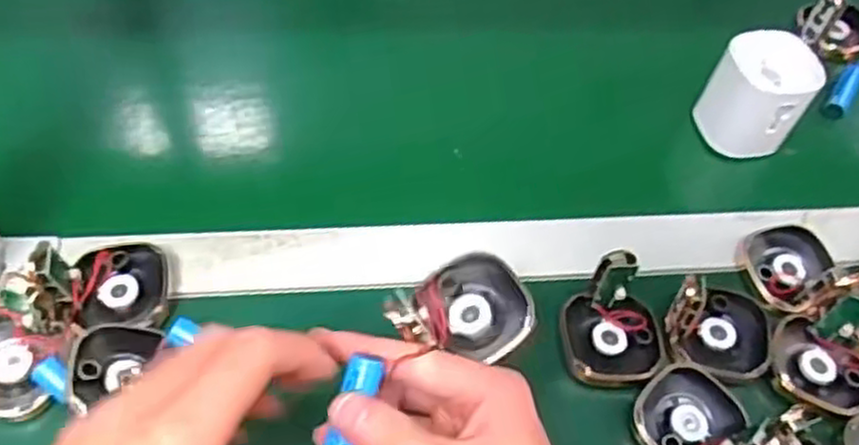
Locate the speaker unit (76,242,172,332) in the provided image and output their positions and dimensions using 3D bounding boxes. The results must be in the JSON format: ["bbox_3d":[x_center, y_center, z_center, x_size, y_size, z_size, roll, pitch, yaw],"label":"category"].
[{"bbox_3d":[-0.165,0.034,0.400,0.047,0.015,0.048,-2,55,-7],"label":"speaker unit"}]

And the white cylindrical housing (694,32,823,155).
[{"bbox_3d":[0.212,-0.084,0.482,0.057,0.062,0.057,3,55,-4],"label":"white cylindrical housing"}]

